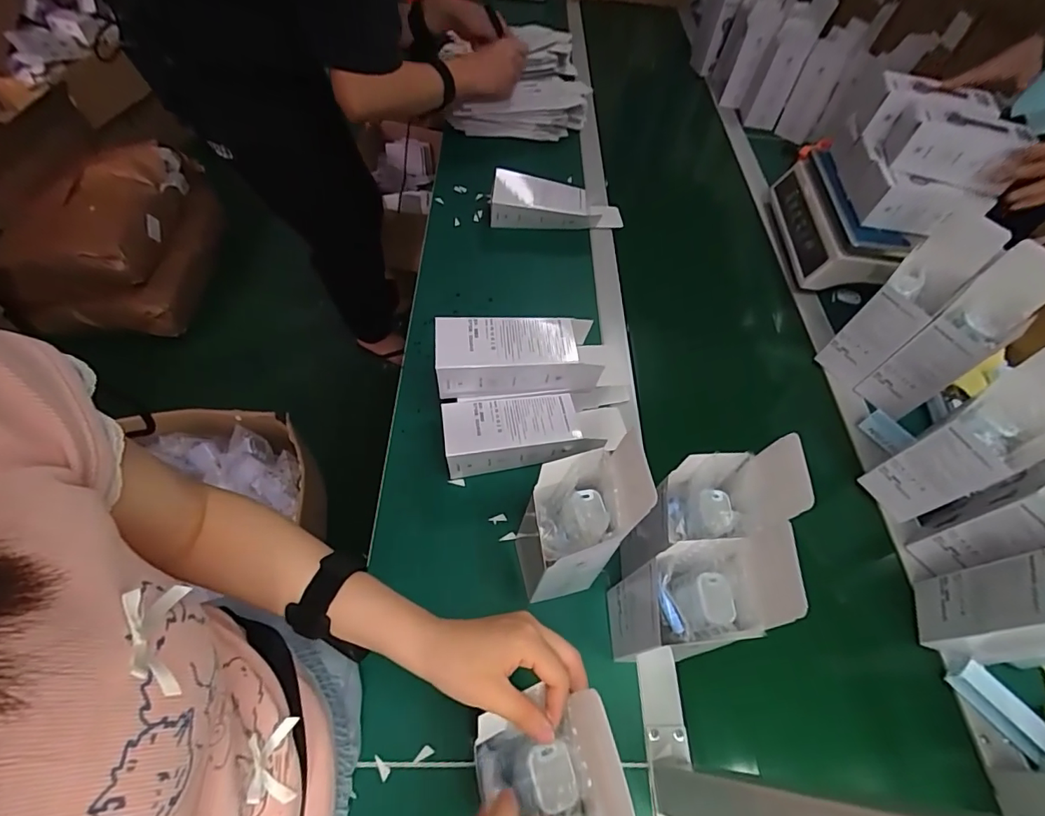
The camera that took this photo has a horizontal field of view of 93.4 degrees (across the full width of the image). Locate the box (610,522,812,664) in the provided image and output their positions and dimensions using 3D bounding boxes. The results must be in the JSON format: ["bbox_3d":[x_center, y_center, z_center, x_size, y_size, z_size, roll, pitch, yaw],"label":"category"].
[{"bbox_3d":[0.136,0.190,0.460,0.089,0.189,0.081,2,58,-4],"label":"box"}]

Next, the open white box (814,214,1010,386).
[{"bbox_3d":[0.517,-0.140,0.676,0.081,0.230,0.077,-35,66,-23],"label":"open white box"}]

